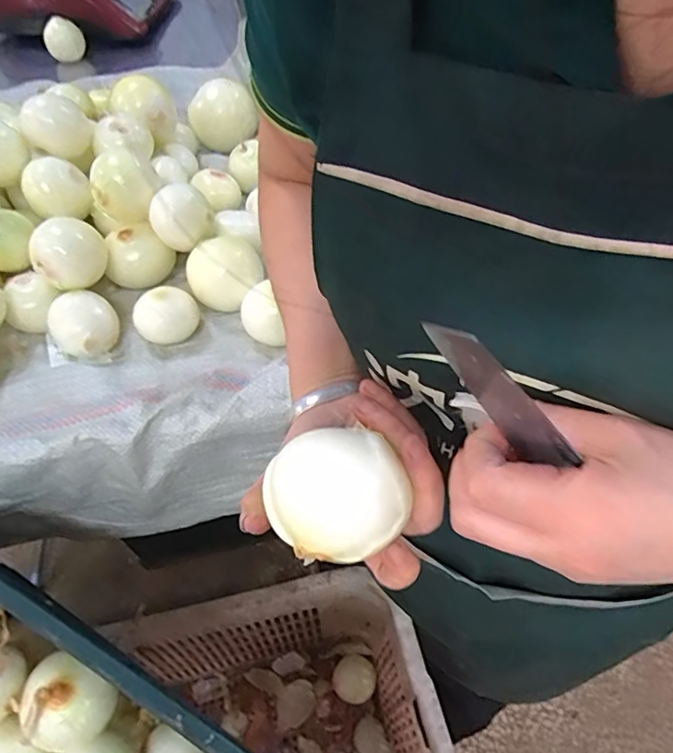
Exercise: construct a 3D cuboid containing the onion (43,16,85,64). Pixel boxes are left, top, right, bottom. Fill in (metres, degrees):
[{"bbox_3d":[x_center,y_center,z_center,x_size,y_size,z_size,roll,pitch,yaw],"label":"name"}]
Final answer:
[{"bbox_3d":[-0.557,-0.691,1.063,0.077,0.070,0.061,-20,56,-15],"label":"onion"}]

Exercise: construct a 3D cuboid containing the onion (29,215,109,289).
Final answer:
[{"bbox_3d":[-0.286,-0.134,0.559,0.069,0.057,0.064,0,56,0],"label":"onion"}]

